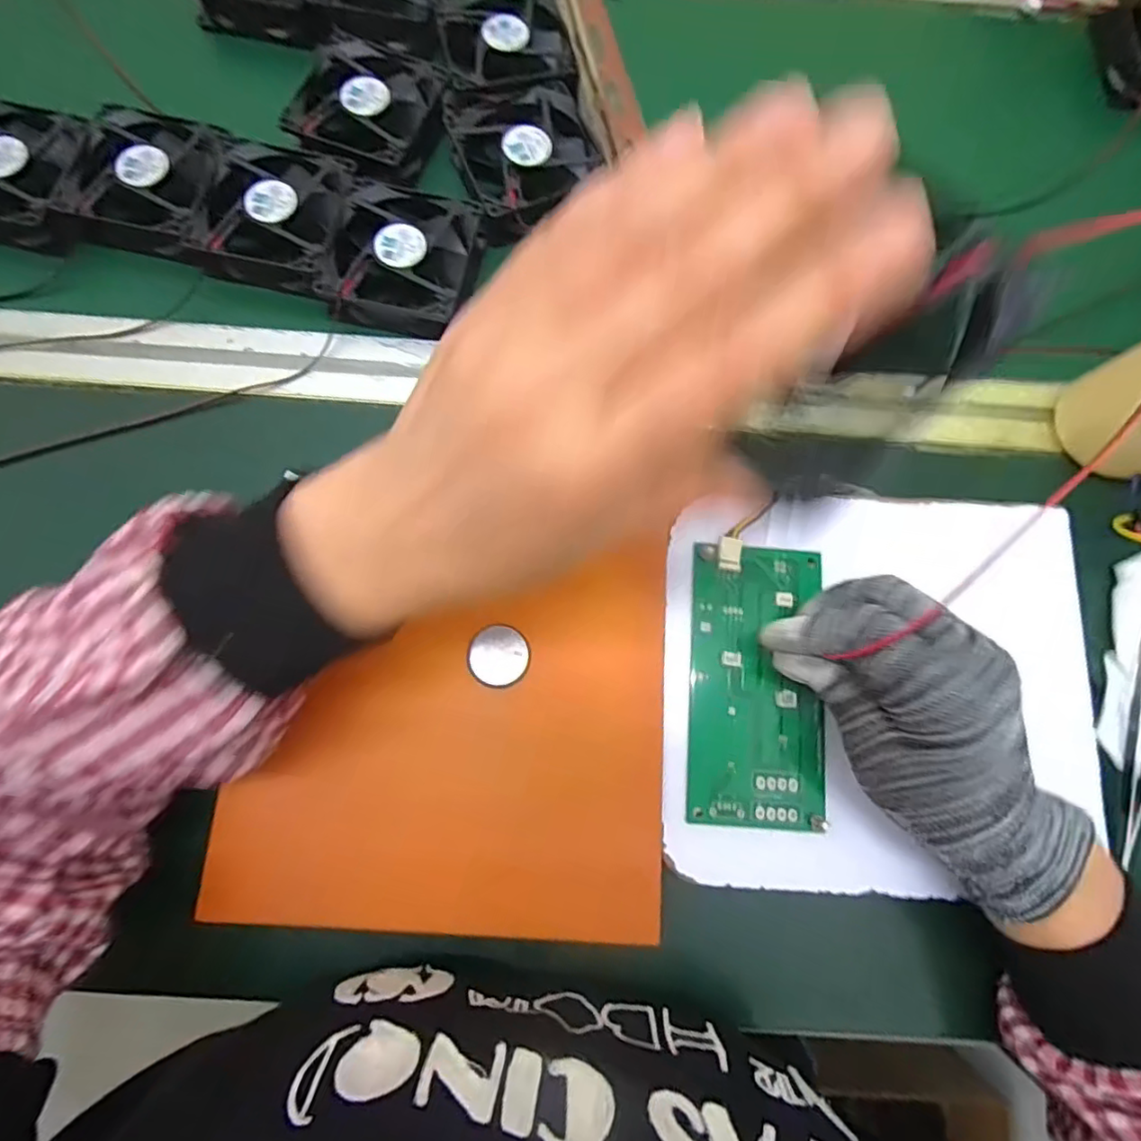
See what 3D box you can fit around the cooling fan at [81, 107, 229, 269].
[{"bbox_3d":[-0.244,-0.224,0.351,0.078,0.031,0.088,5,74,1],"label":"cooling fan"}]

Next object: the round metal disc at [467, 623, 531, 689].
[{"bbox_3d":[-0.034,0.041,0.283,0.028,0.004,0.029,0,74,-1],"label":"round metal disc"}]

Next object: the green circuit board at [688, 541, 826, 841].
[{"bbox_3d":[0.091,0.054,0.288,0.065,0.007,0.134,2,78,0],"label":"green circuit board"}]

